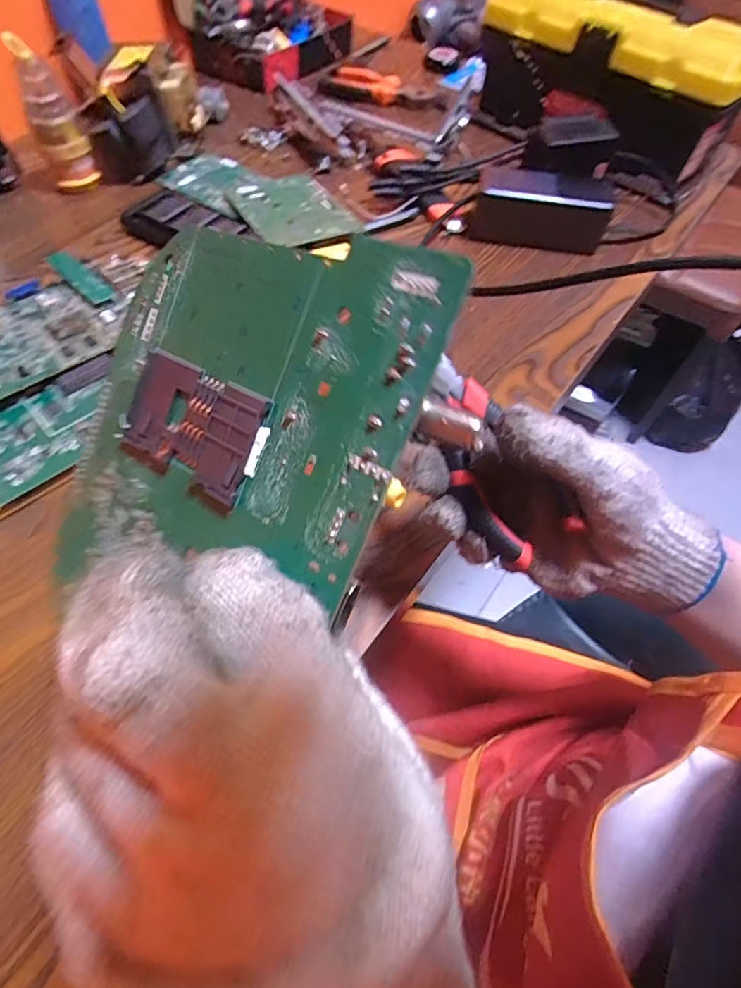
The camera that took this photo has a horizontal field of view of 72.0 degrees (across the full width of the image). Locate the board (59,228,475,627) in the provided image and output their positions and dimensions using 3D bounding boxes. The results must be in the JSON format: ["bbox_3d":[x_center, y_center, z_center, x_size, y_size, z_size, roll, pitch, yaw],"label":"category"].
[{"bbox_3d":[-0.043,-0.019,0.147,0.116,0.004,0.108,21,96,29],"label":"board"}]

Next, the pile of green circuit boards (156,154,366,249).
[{"bbox_3d":[-0.120,-0.328,0.561,0.239,0.017,0.115,37,63,19],"label":"pile of green circuit boards"}]

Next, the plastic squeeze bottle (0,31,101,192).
[{"bbox_3d":[-0.320,-0.379,0.521,0.047,0.123,0.045,-15,59,-12],"label":"plastic squeeze bottle"}]

